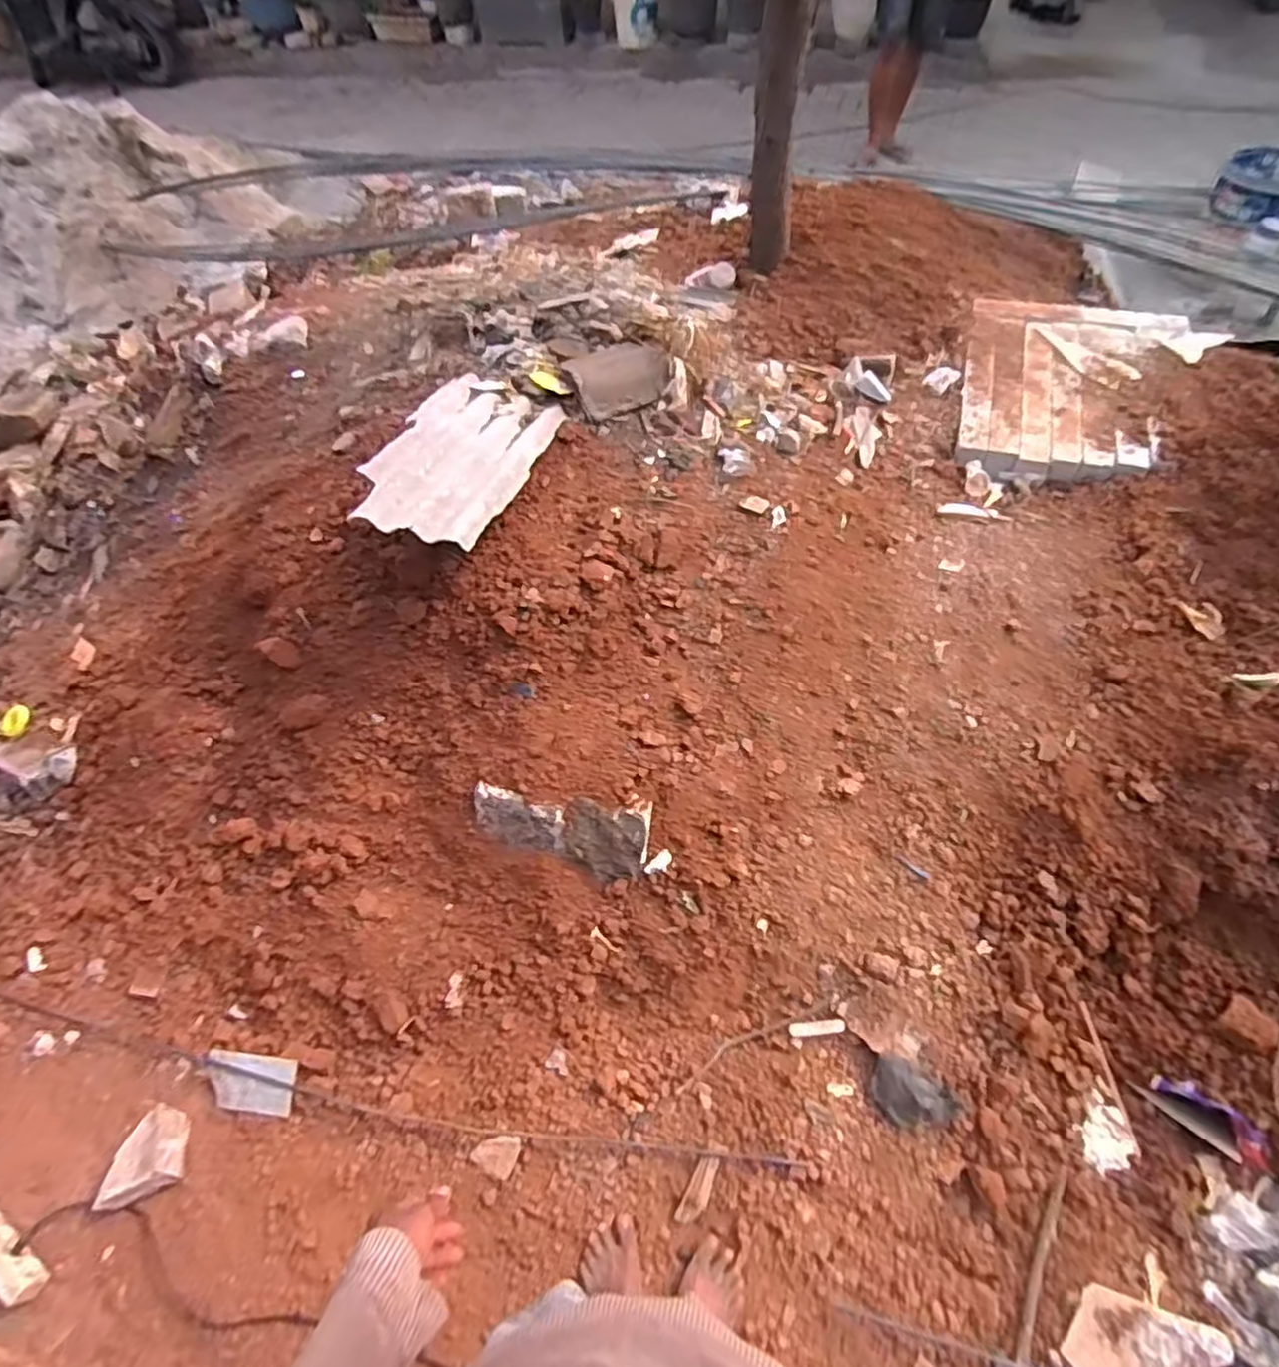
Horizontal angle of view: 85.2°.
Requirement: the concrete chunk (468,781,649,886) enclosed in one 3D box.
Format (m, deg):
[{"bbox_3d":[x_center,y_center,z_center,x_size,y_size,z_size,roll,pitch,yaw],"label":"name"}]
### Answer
[{"bbox_3d":[-0.163,0.306,1.467,0.362,0.180,0.060,8,21,5],"label":"concrete chunk"}]

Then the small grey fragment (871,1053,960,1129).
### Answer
[{"bbox_3d":[0.507,0.774,1.303,0.146,0.013,0.100,30,77,19],"label":"small grey fragment"}]

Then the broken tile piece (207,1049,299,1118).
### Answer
[{"bbox_3d":[-0.790,0.809,1.407,0.195,0.016,0.101,4,72,6],"label":"broken tile piece"}]

